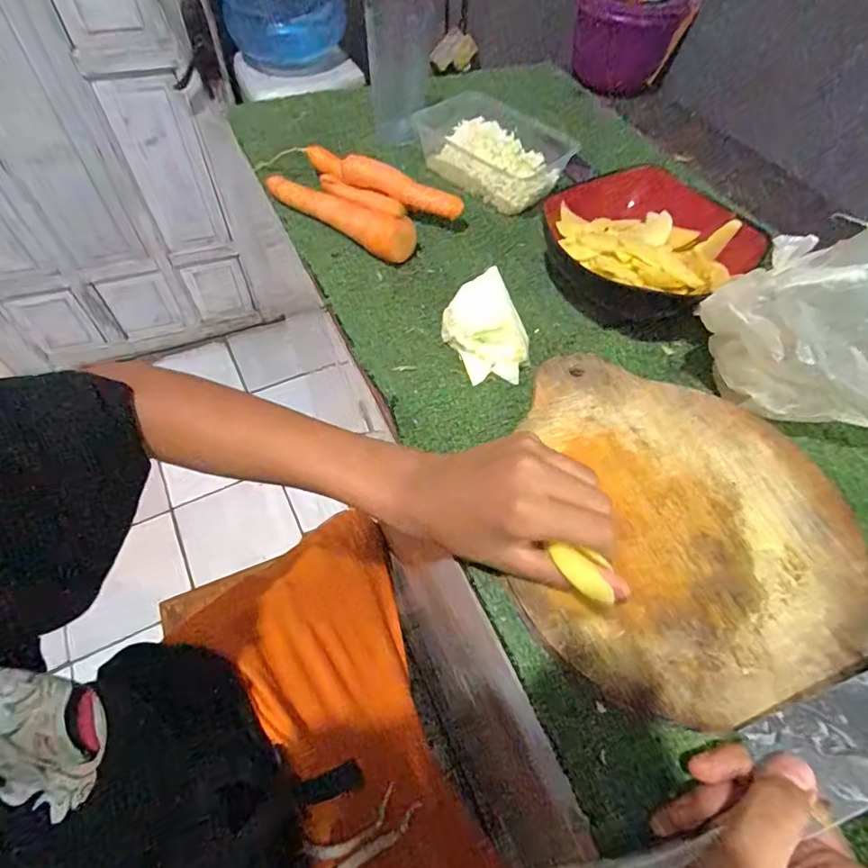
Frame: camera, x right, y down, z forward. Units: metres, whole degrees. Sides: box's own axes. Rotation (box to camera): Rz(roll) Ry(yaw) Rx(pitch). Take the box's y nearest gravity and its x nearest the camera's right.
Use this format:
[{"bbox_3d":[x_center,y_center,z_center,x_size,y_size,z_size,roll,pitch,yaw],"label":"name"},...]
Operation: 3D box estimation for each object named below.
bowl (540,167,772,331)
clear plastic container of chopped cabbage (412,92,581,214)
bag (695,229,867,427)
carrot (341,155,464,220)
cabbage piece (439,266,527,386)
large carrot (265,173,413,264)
[{"bbox_3d":[0.192,-0.175,0.471,0.138,0.072,0.162,-33,64,-21],"label":"bowl"},{"bbox_3d":[0.071,-0.325,0.576,0.129,0.051,0.153,-23,61,-16],"label":"clear plastic container of chopped cabbage"},{"bbox_3d":[0.271,-0.061,0.330,0.176,0.129,0.055,14,58,7],"label":"bag"},{"bbox_3d":[-0.031,-0.253,0.516,0.129,0.028,0.023,21,59,11],"label":"carrot"},{"bbox_3d":[0.045,-0.087,0.414,0.053,0.050,0.079,-21,60,-15],"label":"cabbage piece"},{"bbox_3d":[-0.100,-0.226,0.511,0.177,0.037,0.034,30,61,16],"label":"large carrot"}]

